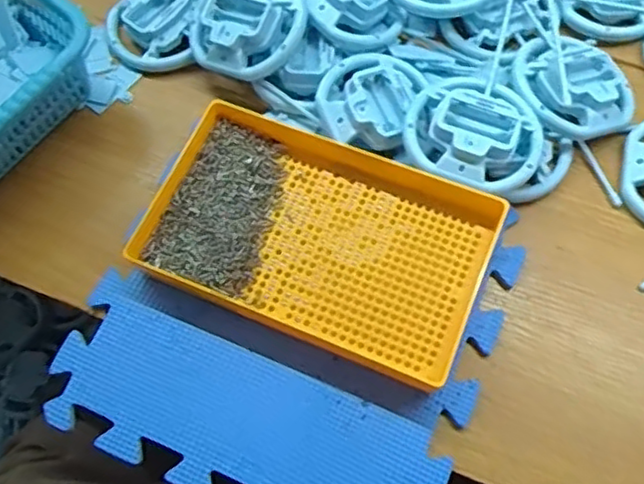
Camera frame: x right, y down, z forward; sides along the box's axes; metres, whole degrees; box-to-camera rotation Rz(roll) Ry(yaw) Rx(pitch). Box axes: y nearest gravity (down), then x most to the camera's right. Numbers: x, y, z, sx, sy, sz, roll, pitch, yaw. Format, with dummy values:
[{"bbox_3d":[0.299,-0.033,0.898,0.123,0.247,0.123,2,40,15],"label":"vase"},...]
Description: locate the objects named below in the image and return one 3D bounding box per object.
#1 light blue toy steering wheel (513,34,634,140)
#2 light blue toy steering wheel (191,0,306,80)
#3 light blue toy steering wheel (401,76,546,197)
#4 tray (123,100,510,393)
[{"bbox_3d":[0.203,-0.125,0.531,0.095,0.028,0.084,11,69,7],"label":"light blue toy steering wheel"},{"bbox_3d":[-0.064,-0.185,0.549,0.102,0.042,0.102,-7,65,14],"label":"light blue toy steering wheel"},{"bbox_3d":[0.116,-0.083,0.505,0.105,0.044,0.095,29,72,13],"label":"light blue toy steering wheel"},{"bbox_3d":[-0.002,-0.006,0.490,0.240,0.029,0.150,21,70,10],"label":"tray"}]

